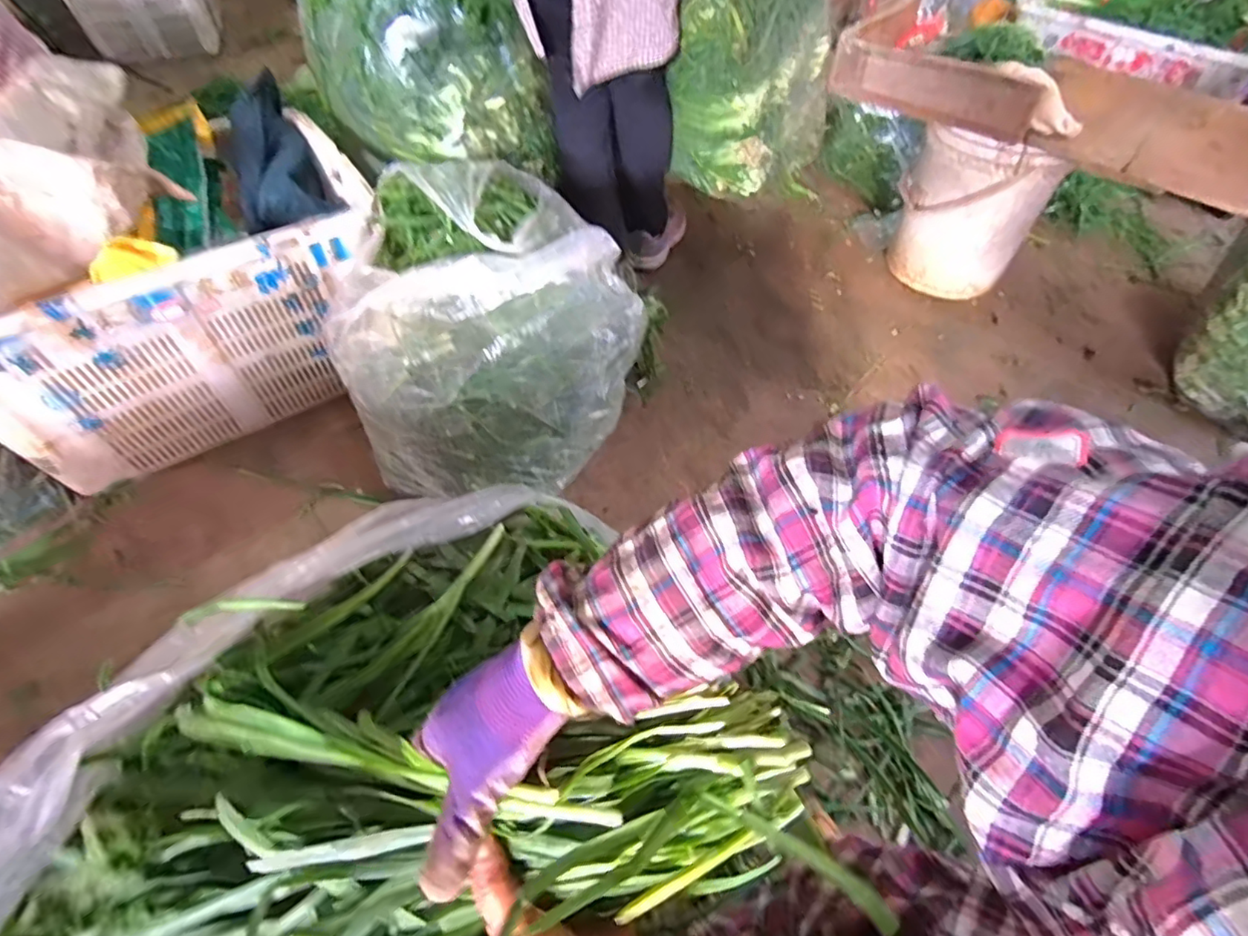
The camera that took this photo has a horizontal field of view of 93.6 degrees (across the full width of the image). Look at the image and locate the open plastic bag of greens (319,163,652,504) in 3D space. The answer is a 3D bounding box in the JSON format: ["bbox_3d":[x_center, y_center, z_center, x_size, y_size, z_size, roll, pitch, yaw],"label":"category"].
[{"bbox_3d":[-0.246,-0.228,1.025,0.467,0.372,0.476,-30,58,-22],"label":"open plastic bag of greens"}]

